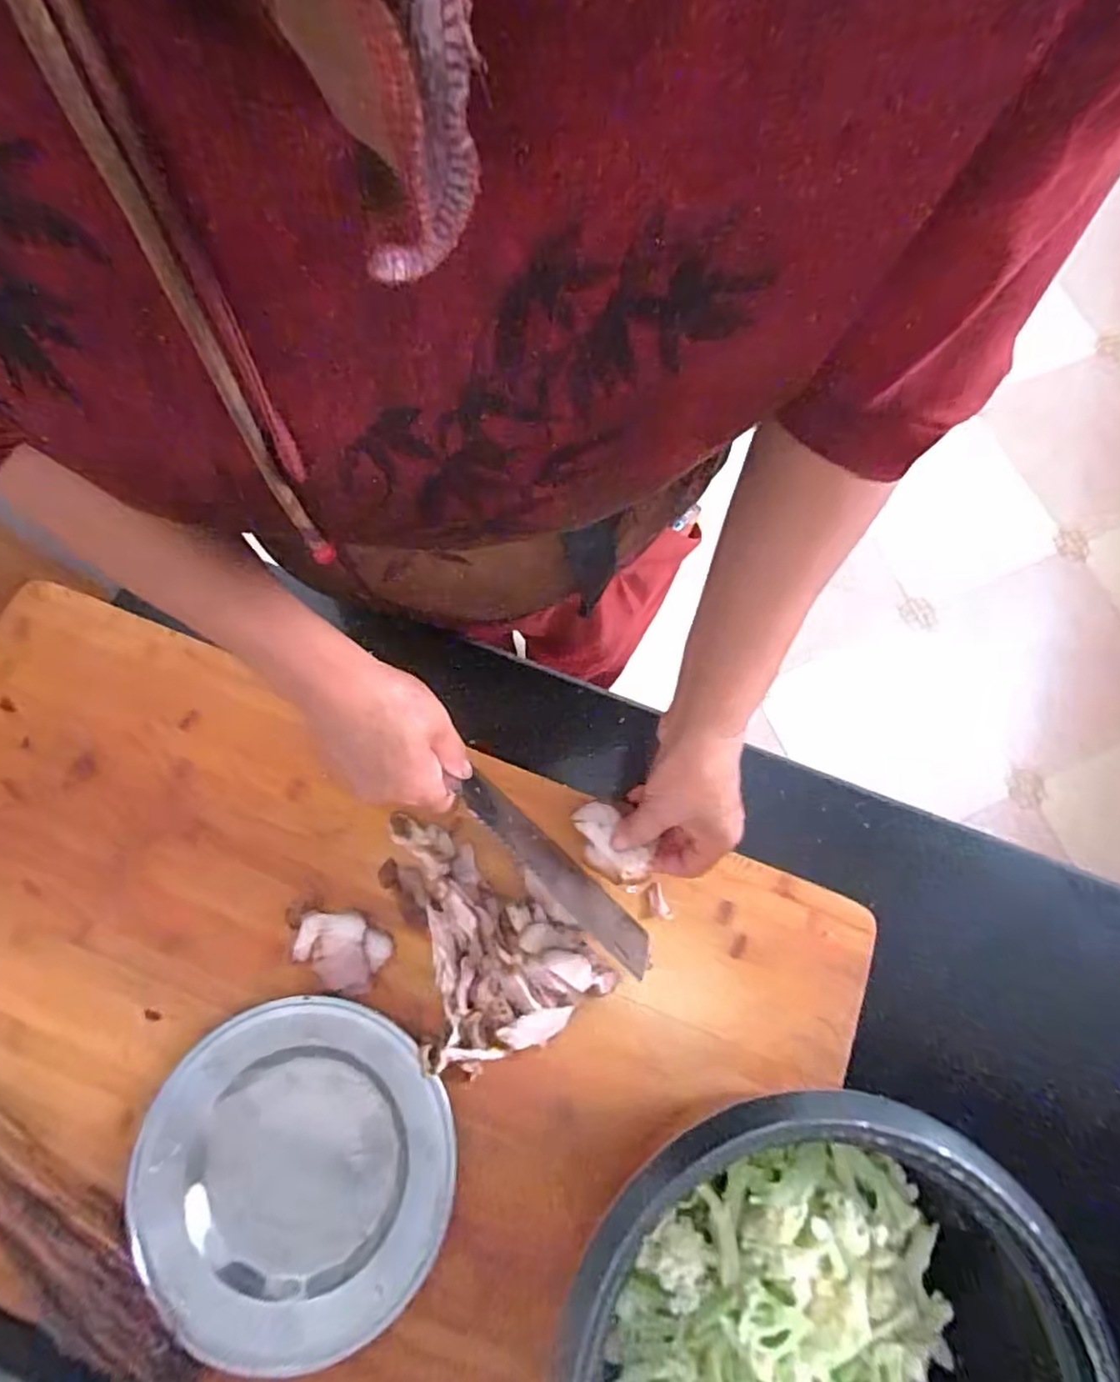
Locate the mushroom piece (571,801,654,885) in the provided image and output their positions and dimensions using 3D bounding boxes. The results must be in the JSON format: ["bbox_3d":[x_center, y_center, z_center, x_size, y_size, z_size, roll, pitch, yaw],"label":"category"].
[{"bbox_3d":[0.035,0.109,0.457,0.038,0.026,0.065,-41,79,-10],"label":"mushroom piece"}]

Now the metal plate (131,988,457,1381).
[{"bbox_3d":[-0.180,0.330,0.441,0.206,0.018,0.211,0,75,0],"label":"metal plate"}]

